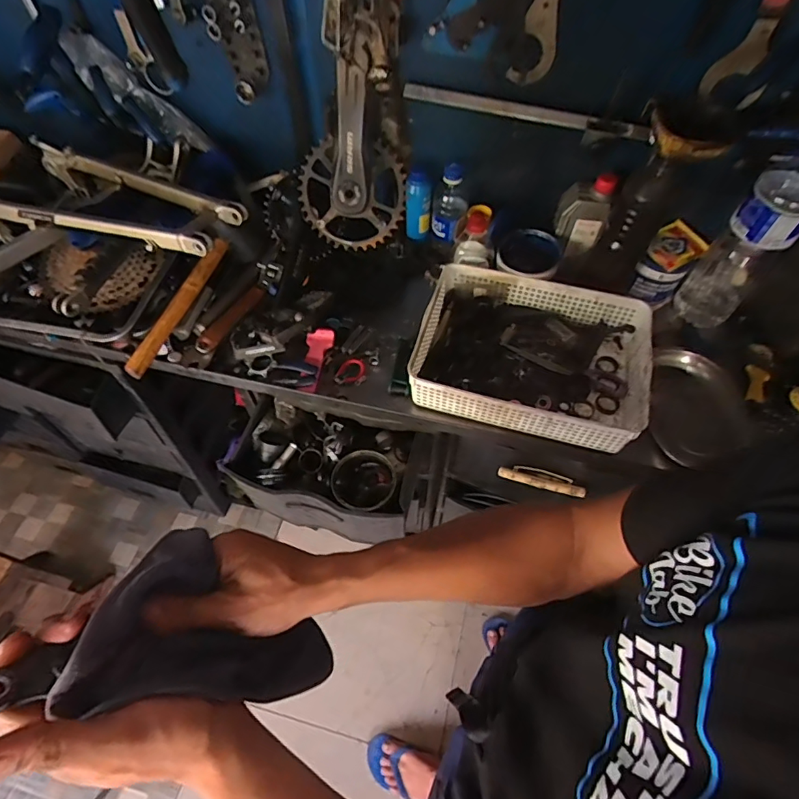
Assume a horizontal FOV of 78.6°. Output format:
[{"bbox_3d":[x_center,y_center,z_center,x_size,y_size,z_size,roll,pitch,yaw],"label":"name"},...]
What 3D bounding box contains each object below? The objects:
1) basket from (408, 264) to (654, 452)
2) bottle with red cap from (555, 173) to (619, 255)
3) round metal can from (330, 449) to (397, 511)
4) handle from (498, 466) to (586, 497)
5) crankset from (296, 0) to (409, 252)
[{"bbox_3d":[0.200,-0.070,0.763,0.334,0.080,0.251,16,60,10],"label":"basket"},{"bbox_3d":[0.305,-0.312,0.818,0.077,0.126,0.058,7,59,5],"label":"bottle with red cap"},{"bbox_3d":[-0.059,0.136,0.792,0.103,0.044,0.101,0,59,1],"label":"round metal can"},{"bbox_3d":[0.236,0.132,0.815,0.134,0.015,0.027,15,60,10],"label":"handle"},{"bbox_3d":[-0.057,-0.319,0.547,0.138,0.299,0.098,-9,59,-4],"label":"crankset"}]

